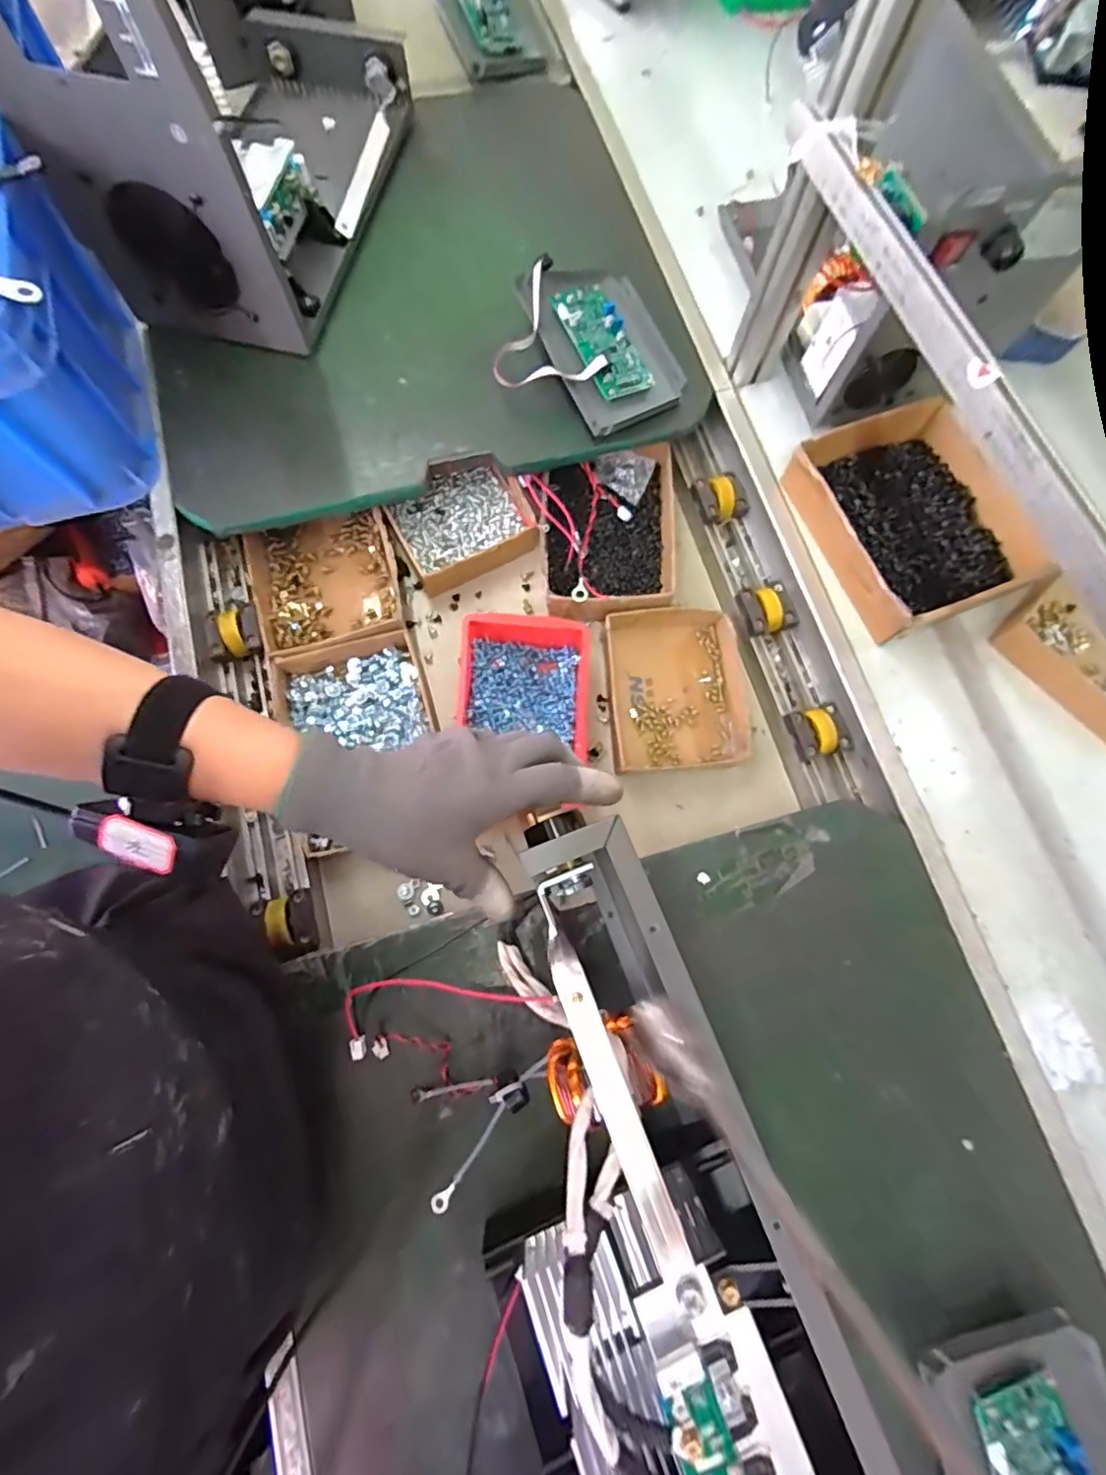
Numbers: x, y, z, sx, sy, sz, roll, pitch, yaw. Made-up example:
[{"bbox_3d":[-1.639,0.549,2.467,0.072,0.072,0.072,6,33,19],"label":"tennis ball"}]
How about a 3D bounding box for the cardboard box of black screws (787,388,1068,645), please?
[{"bbox_3d":[0.379,-0.230,0.603,0.215,0.046,0.225,-23,77,-8],"label":"cardboard box of black screws"}]

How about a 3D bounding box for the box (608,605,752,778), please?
[{"bbox_3d":[0.135,-0.054,0.641,0.139,0.038,0.181,-3,75,-3],"label":"box"}]

